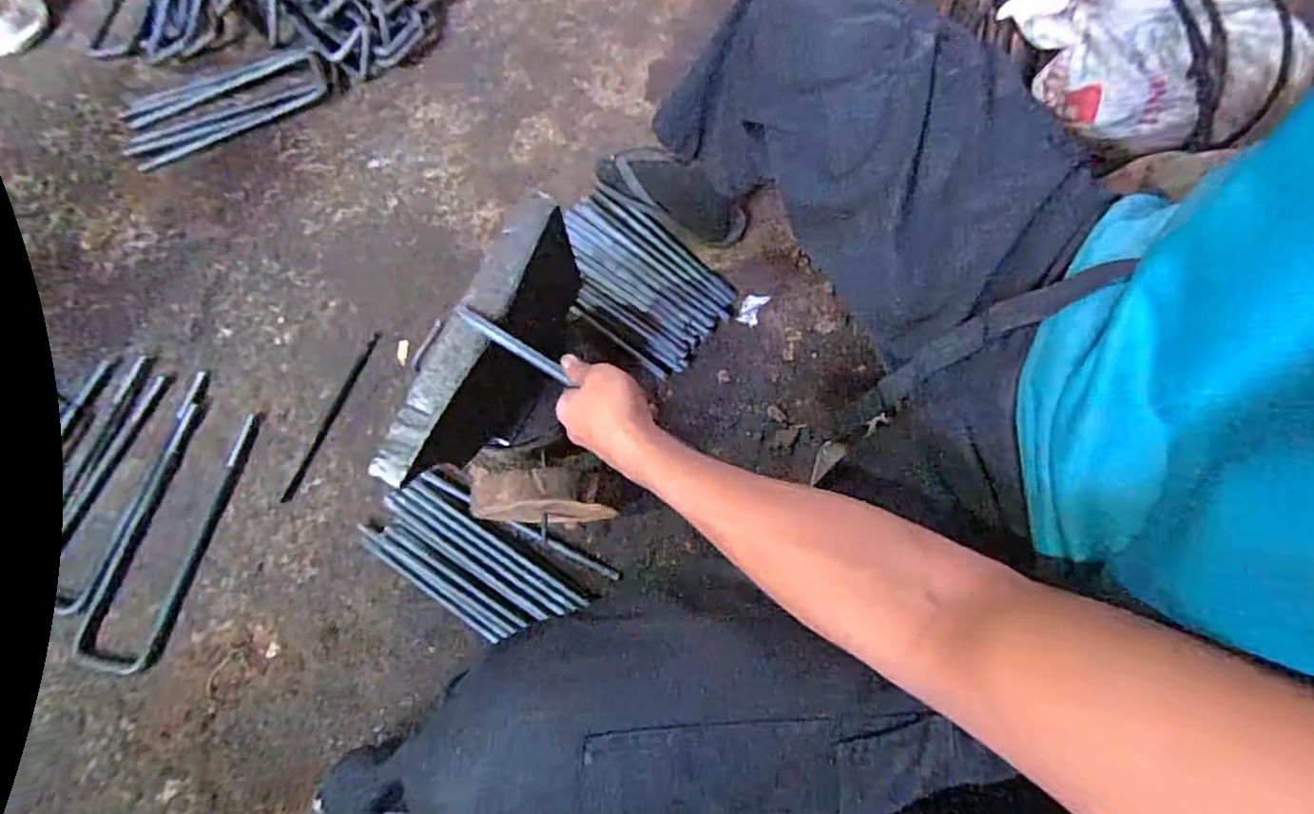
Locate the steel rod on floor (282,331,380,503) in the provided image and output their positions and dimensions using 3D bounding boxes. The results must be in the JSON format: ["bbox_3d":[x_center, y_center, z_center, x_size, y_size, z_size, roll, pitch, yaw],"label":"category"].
[{"bbox_3d":[-0.486,0.010,0.934,0.016,0.009,0.277,19,72,9],"label":"steel rod on floor"}]

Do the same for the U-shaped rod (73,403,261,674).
[{"bbox_3d":[-0.683,0.174,0.871,0.121,0.011,0.365,8,71,5],"label":"U-shaped rod"}]

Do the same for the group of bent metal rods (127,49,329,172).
[{"bbox_3d":[-0.789,-0.556,1.142,0.360,0.020,0.140,-23,71,-6],"label":"group of bent metal rods"}]

